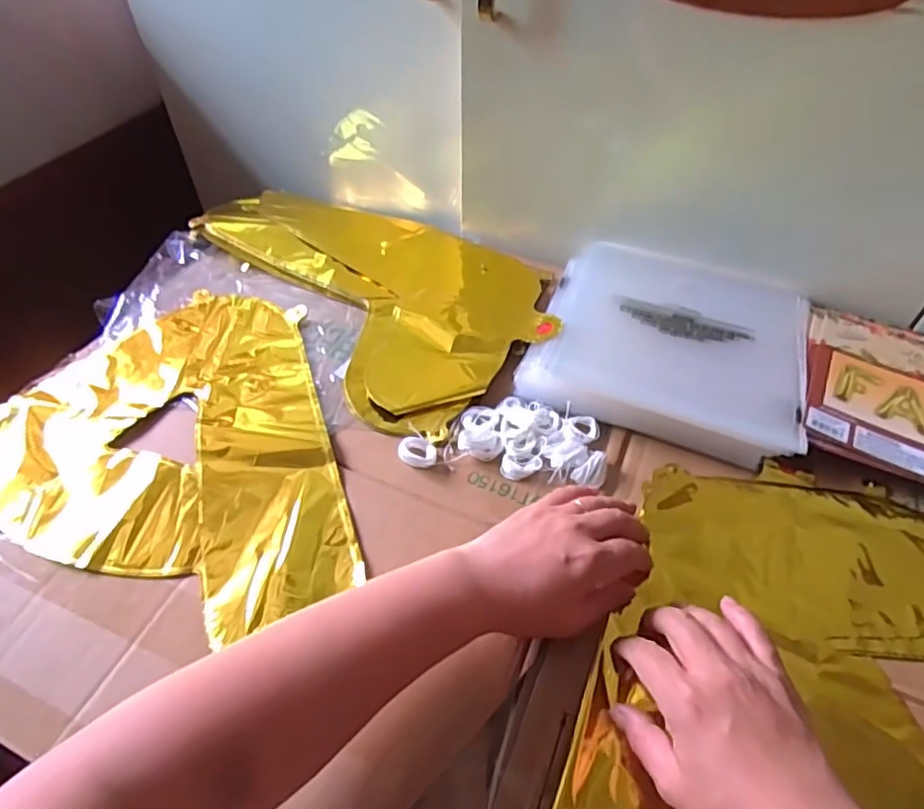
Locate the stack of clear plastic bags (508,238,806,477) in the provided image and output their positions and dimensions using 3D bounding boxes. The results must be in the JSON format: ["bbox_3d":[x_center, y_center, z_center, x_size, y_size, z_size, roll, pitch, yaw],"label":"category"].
[{"bbox_3d":[0.188,-0.064,0.549,0.223,0.030,0.227,17,54,13],"label":"stack of clear plastic bags"}]

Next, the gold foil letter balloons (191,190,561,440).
[{"bbox_3d":[-0.098,-0.140,0.632,0.408,0.028,0.238,38,61,26],"label":"gold foil letter balloons"}]

